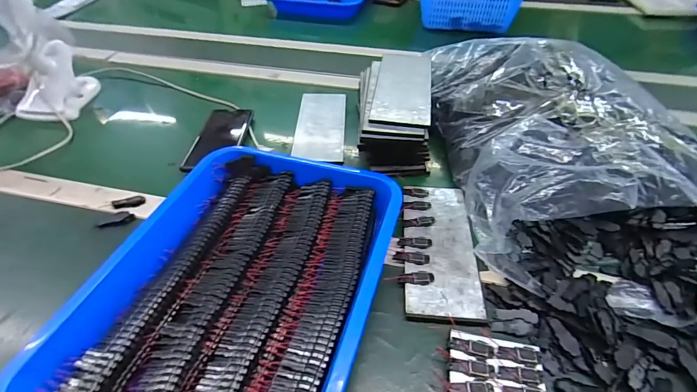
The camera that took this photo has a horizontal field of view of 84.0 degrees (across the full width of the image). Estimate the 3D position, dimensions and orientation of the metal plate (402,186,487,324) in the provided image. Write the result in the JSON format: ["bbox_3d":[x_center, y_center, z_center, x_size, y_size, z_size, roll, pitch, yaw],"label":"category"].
[{"bbox_3d":[0.105,0.056,0.449,0.079,0.011,0.201,3,45,4],"label":"metal plate"}]

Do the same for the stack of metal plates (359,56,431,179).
[{"bbox_3d":[0.073,-0.126,0.587,0.096,0.094,0.214,4,43,5],"label":"stack of metal plates"}]

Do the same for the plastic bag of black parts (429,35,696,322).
[{"bbox_3d":[0.297,-0.070,0.510,0.314,0.107,0.454,-2,44,-2],"label":"plastic bag of black parts"}]

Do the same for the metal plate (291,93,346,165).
[{"bbox_3d":[-0.045,-0.118,0.642,0.078,0.008,0.195,0,44,1],"label":"metal plate"}]

